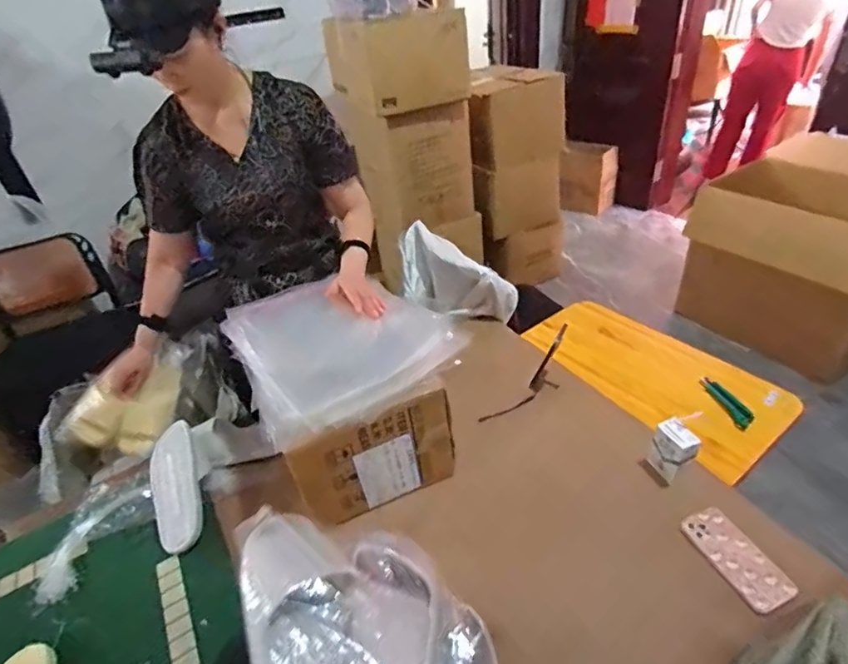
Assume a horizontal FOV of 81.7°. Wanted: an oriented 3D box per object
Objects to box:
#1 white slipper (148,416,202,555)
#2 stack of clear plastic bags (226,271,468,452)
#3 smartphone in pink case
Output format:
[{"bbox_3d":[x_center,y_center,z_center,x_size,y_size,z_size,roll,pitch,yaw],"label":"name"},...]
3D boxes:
[{"bbox_3d":[-0.493,0.305,0.969,0.097,0.028,0.253,-17,58,-12],"label":"white slipper"},{"bbox_3d":[-0.160,-0.004,0.938,0.382,0.068,0.388,-25,40,-21],"label":"stack of clear plastic bags"},{"bbox_3d":[0.503,0.362,0.792,0.080,0.017,0.161,-19,38,-14],"label":"smartphone in pink case"}]

